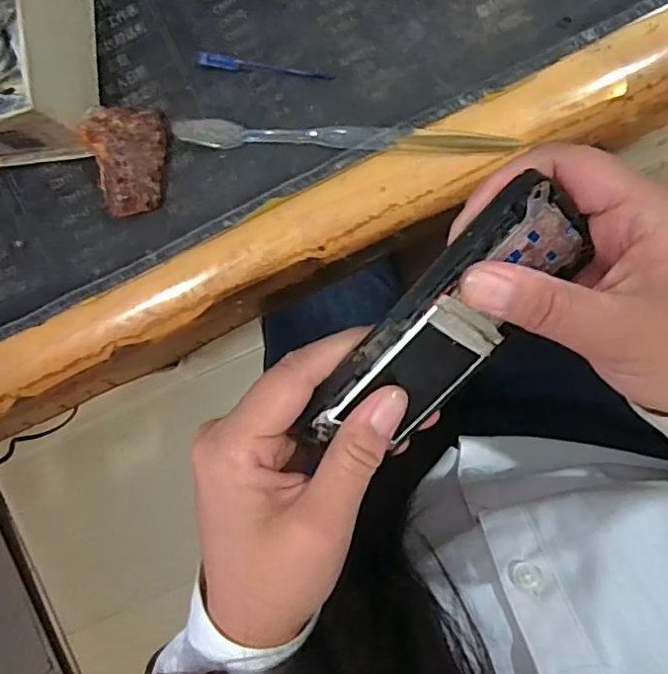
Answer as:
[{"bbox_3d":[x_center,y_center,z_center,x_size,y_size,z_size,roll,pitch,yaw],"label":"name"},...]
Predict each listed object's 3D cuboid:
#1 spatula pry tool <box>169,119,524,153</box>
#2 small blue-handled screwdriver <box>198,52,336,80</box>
[{"bbox_3d":[0.004,-0.097,0.290,0.165,0.006,0.013,4,92,5],"label":"spatula pry tool"},{"bbox_3d":[-0.034,-0.134,0.291,0.067,0.006,0.007,7,92,5],"label":"small blue-handled screwdriver"}]

